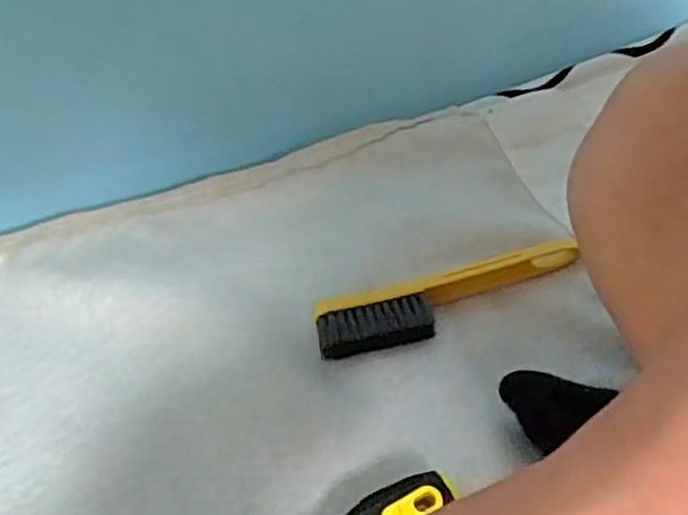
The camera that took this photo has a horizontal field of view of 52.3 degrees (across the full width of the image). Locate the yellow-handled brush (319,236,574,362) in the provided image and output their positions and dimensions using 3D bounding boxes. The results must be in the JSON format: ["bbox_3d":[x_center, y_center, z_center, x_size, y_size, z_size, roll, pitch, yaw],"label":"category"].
[{"bbox_3d":[0.064,0.022,0.409,0.163,0.016,0.036,-15,45,-7],"label":"yellow-handled brush"}]

